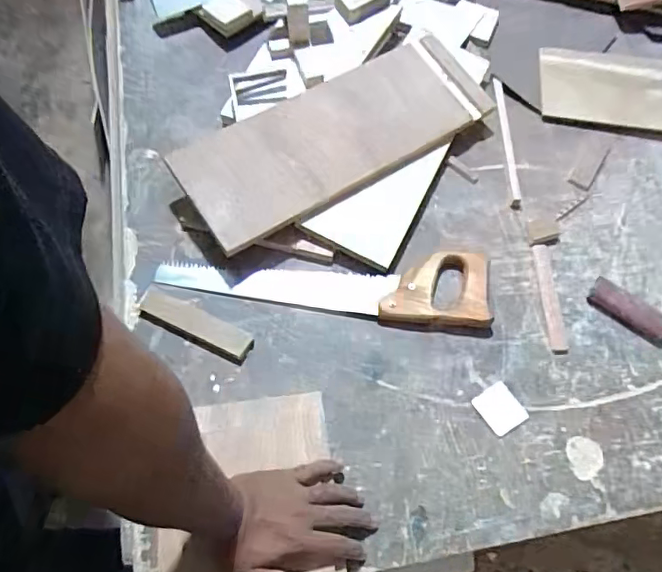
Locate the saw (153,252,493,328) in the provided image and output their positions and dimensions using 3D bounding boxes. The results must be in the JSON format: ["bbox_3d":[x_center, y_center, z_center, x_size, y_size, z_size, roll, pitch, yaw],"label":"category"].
[{"bbox_3d":[-0.011,-0.012,0.710,0.414,0.027,0.095,5,65,-1],"label":"saw"}]

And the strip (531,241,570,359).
[{"bbox_3d":[0.284,0.015,0.725,0.023,0.007,0.153,1,65,-3],"label":"strip"}]

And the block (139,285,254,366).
[{"bbox_3d":[-0.166,0.046,0.682,0.150,0.011,0.041,24,66,8],"label":"block"}]

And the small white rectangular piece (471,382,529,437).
[{"bbox_3d":[0.201,0.146,0.662,0.047,0.004,0.053,-31,70,-16],"label":"small white rectangular piece"}]

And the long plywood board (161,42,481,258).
[{"bbox_3d":[0.002,-0.199,0.749,0.402,0.021,0.161,-32,77,-20],"label":"long plywood board"}]

